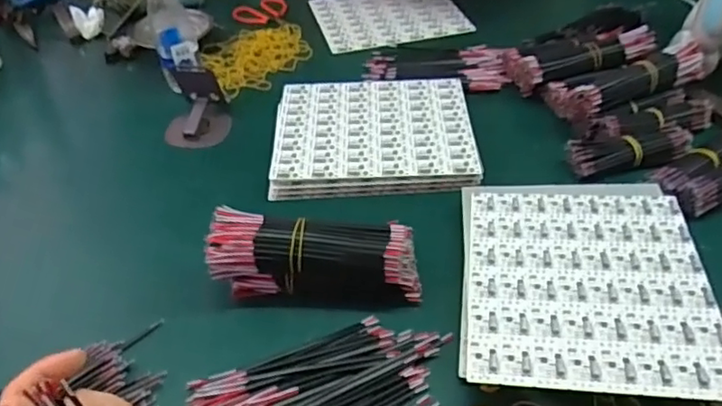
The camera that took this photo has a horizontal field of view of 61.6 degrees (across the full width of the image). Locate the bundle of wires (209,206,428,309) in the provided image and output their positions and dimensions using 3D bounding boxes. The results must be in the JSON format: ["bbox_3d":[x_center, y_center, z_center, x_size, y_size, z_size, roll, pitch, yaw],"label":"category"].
[{"bbox_3d":[-0.042,0.051,0.569,0.192,0.075,0.060,0,41,2],"label":"bundle of wires"}]

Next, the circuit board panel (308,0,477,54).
[{"bbox_3d":[0.050,-0.328,1.060,0.247,0.008,0.203,-8,43,-7],"label":"circuit board panel"}]

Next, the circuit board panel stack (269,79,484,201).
[{"bbox_3d":[0.016,-0.090,0.770,0.244,0.024,0.213,-2,41,0],"label":"circuit board panel stack"}]

